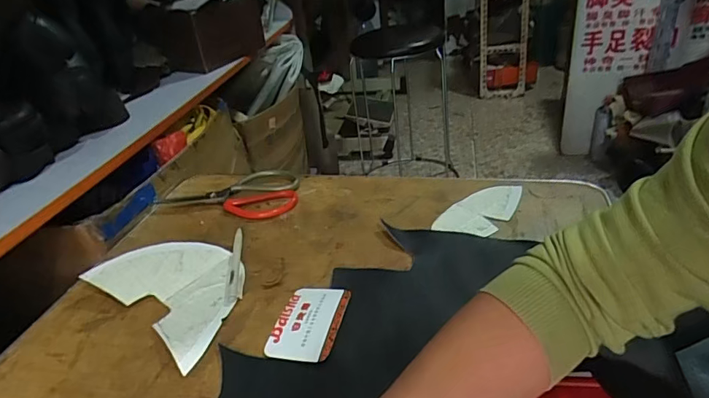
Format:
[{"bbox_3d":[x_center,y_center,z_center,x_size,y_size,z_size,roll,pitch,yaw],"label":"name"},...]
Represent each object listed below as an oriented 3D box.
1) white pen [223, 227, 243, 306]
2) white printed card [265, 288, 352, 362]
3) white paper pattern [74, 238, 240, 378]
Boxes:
[{"bbox_3d":[-0.137,0.073,0.524,0.014,0.010,0.129,-10,29,-6],"label":"white pen"},{"bbox_3d":[-0.042,0.115,0.437,0.065,0.004,0.089,-2,29,14],"label":"white printed card"},{"bbox_3d":[-0.182,0.089,0.494,0.182,0.027,0.123,17,36,36],"label":"white paper pattern"}]

